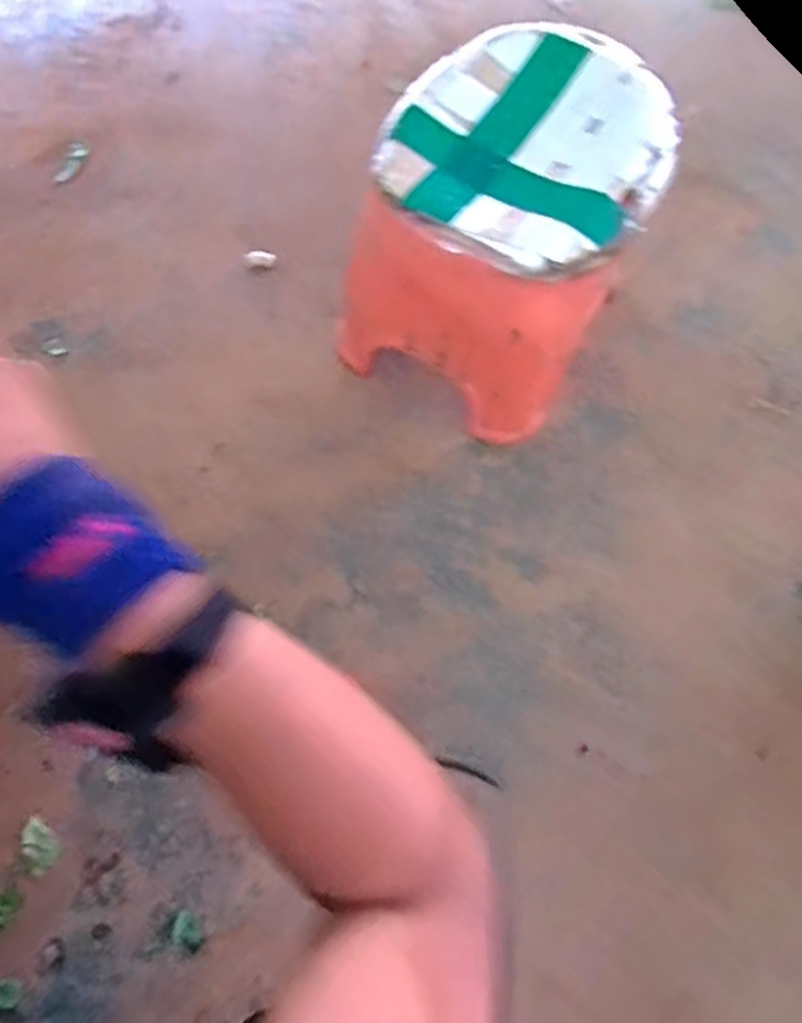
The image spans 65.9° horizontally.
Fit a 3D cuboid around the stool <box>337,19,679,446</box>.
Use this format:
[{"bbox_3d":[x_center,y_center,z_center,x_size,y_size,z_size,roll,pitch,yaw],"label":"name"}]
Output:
[{"bbox_3d":[0.107,-0.277,0.641,0.229,0.240,0.303,28,73,8],"label":"stool"}]

